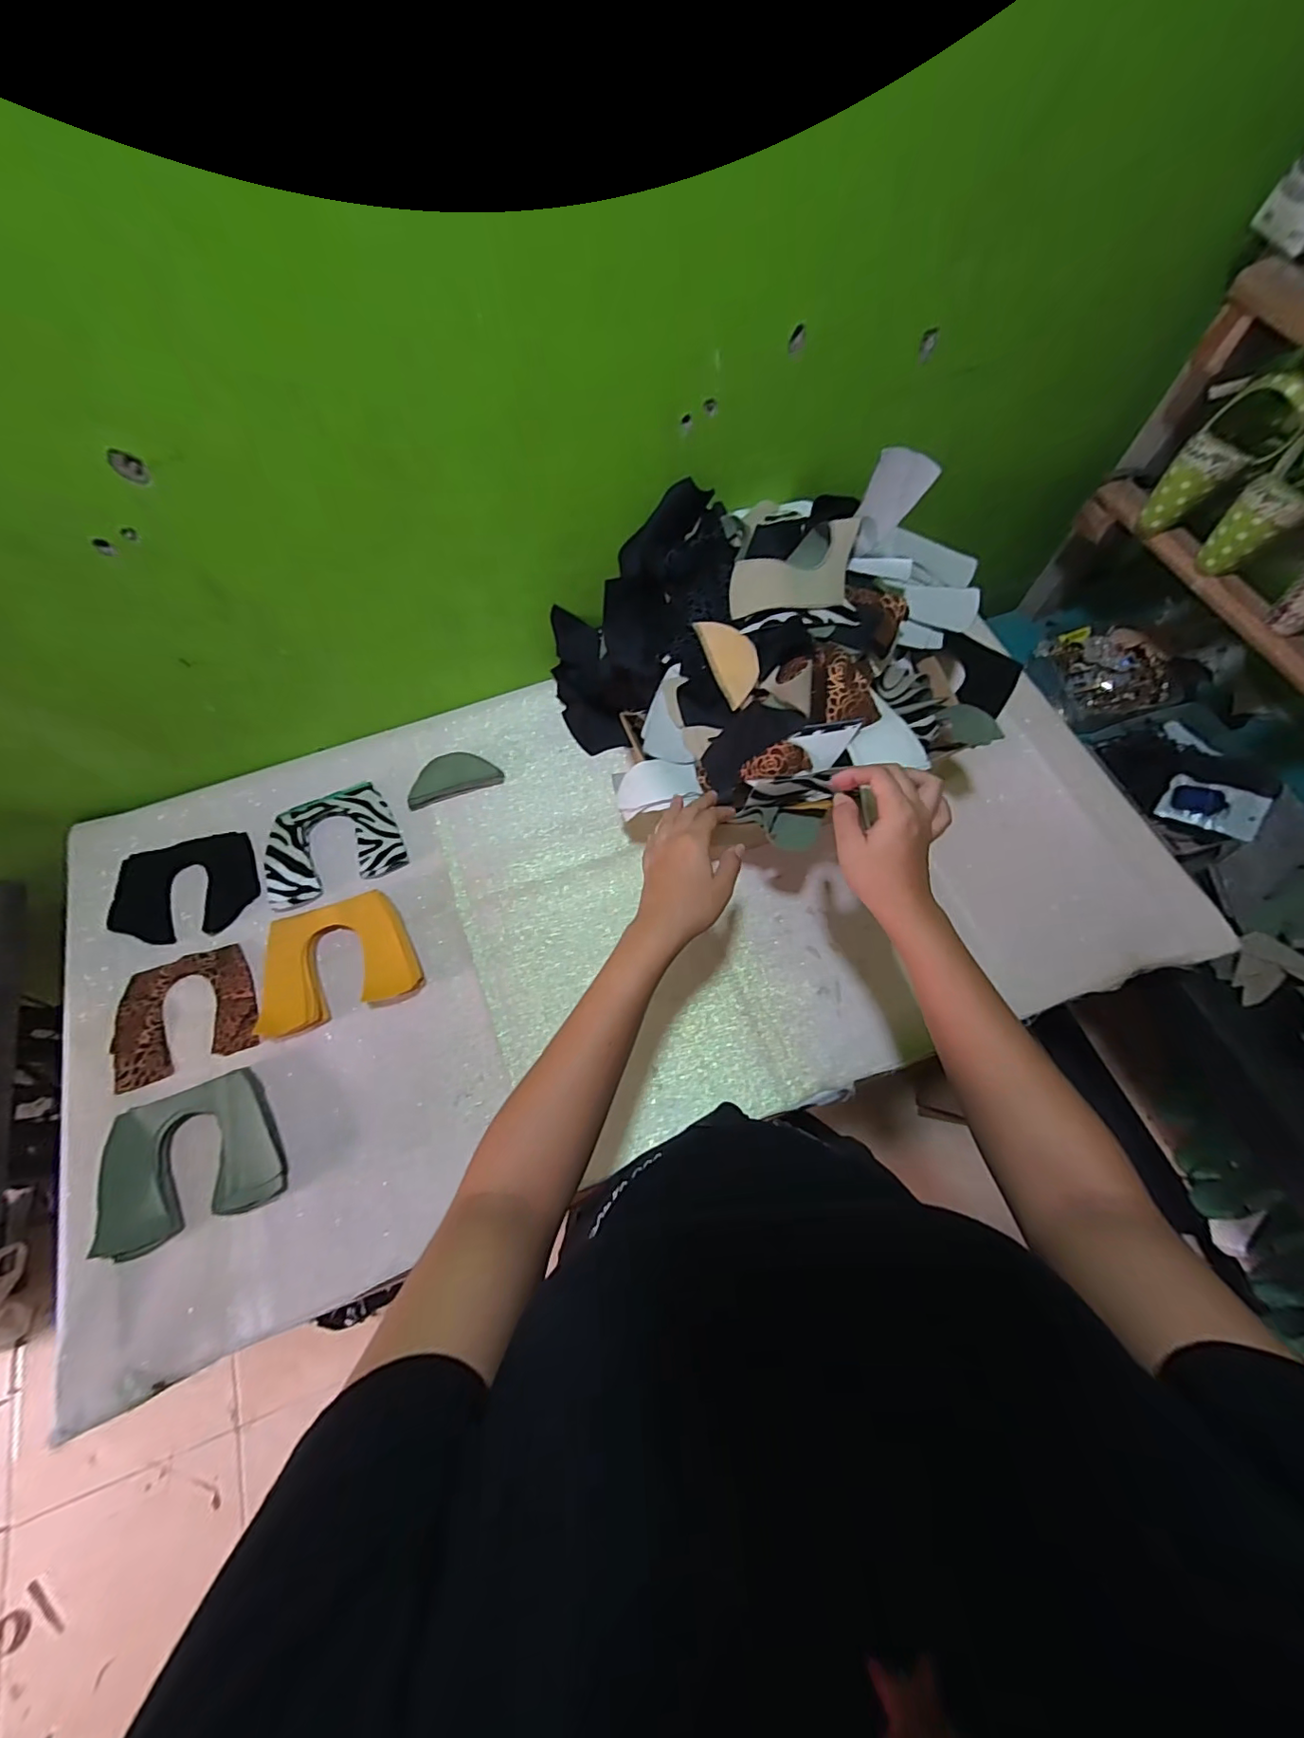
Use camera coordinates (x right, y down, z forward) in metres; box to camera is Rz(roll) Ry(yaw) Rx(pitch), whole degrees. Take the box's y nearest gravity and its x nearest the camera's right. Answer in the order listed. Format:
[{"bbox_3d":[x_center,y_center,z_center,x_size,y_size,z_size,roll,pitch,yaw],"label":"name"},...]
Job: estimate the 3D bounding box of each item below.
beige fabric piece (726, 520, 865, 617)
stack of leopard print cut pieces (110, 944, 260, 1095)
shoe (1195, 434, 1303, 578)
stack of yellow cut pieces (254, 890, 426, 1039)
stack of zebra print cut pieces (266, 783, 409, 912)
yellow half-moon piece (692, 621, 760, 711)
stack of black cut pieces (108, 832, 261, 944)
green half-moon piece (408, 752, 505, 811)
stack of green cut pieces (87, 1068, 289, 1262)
[{"bbox_3d":[0.141,-0.297,0.544,0.127,0.018,0.082,-6,87,2],"label":"beige fabric piece"},{"bbox_3d":[-0.498,0.153,0.590,0.138,0.010,0.120,-18,71,-9],"label":"stack of leopard print cut pieces"},{"bbox_3d":[0.640,-0.379,0.557,0.061,0.149,0.078,-11,68,-35],"label":"shoe"},{"bbox_3d":[-0.344,0.099,0.590,0.169,0.028,0.120,-18,71,-9],"label":"stack of yellow cut pieces"},{"bbox_3d":[-0.379,-0.033,0.651,0.151,0.012,0.125,-19,71,-10],"label":"stack of zebra print cut pieces"},{"bbox_3d":[0.081,-0.209,0.549,0.044,0.012,0.103,-17,68,-5],"label":"yellow half-moon piece"},{"bbox_3d":[-0.541,0.020,0.642,0.158,0.006,0.122,-7,70,-5],"label":"stack of black cut pieces"},{"bbox_3d":[-0.249,-0.118,0.687,0.112,0.008,0.060,-20,71,-10],"label":"green half-moon piece"},{"bbox_3d":[-0.439,0.274,0.524,0.153,0.019,0.127,-20,71,-10],"label":"stack of green cut pieces"}]

